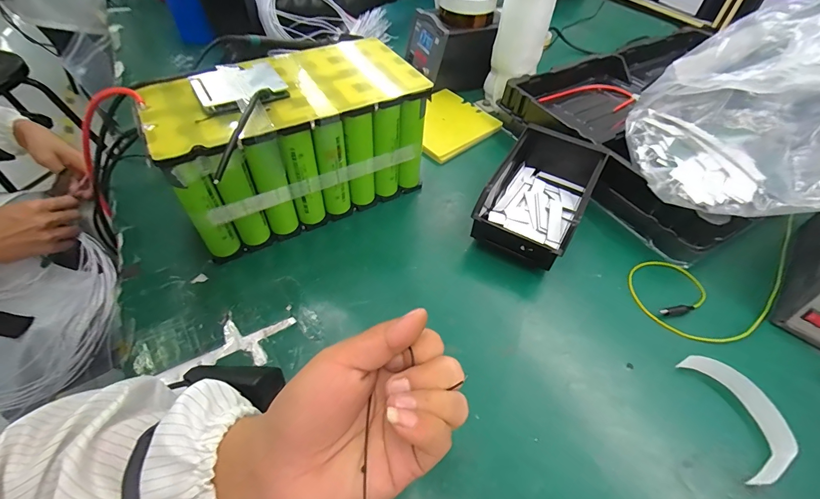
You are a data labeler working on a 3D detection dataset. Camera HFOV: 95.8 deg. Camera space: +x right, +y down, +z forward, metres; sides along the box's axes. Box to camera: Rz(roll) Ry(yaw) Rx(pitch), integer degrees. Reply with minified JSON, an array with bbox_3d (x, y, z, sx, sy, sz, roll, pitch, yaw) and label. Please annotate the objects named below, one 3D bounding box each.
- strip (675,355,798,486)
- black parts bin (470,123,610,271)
[{"bbox_3d":[0.284,0.139,0.317,0.044,0.013,0.101,-21,58,12],"label":"strip"},{"bbox_3d":[0.161,-0.068,0.460,0.105,0.071,0.188,26,55,19],"label":"black parts bin"}]

